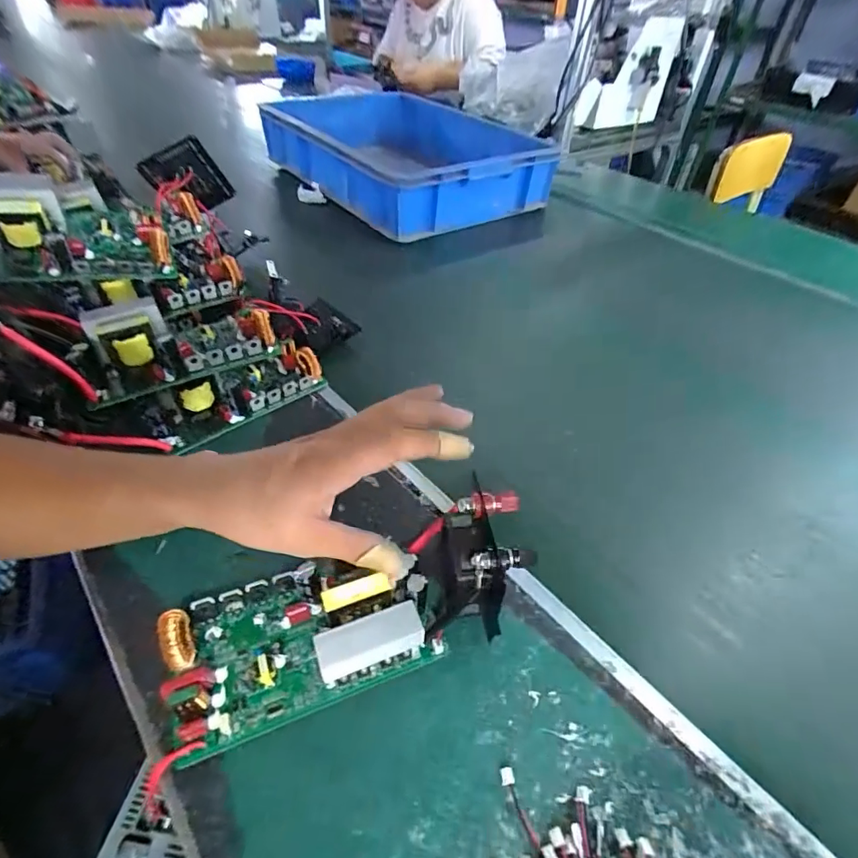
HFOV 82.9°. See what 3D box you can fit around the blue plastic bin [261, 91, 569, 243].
[{"bbox_3d":[-0.093,-0.617,1.086,0.366,0.133,0.669,-27,52,-28],"label":"blue plastic bin"}]

